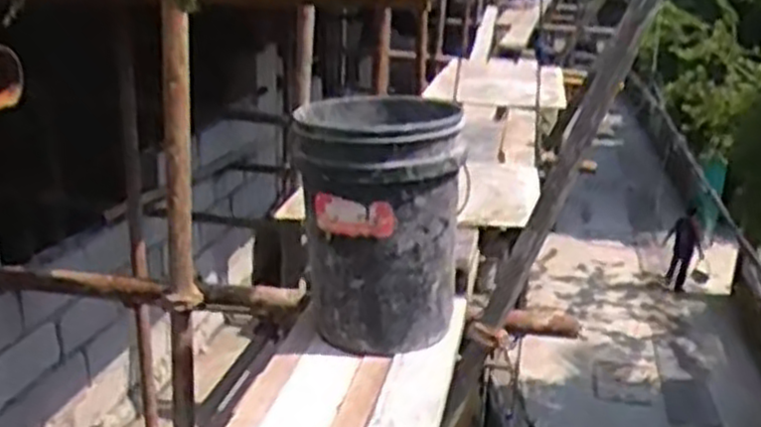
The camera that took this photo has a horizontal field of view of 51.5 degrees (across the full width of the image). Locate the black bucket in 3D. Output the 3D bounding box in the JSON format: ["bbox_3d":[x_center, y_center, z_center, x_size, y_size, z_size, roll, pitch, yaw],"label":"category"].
[{"bbox_3d":[-0.009,0.011,1.410,0.277,0.393,0.281,2,18,0],"label":"black bucket"}]

